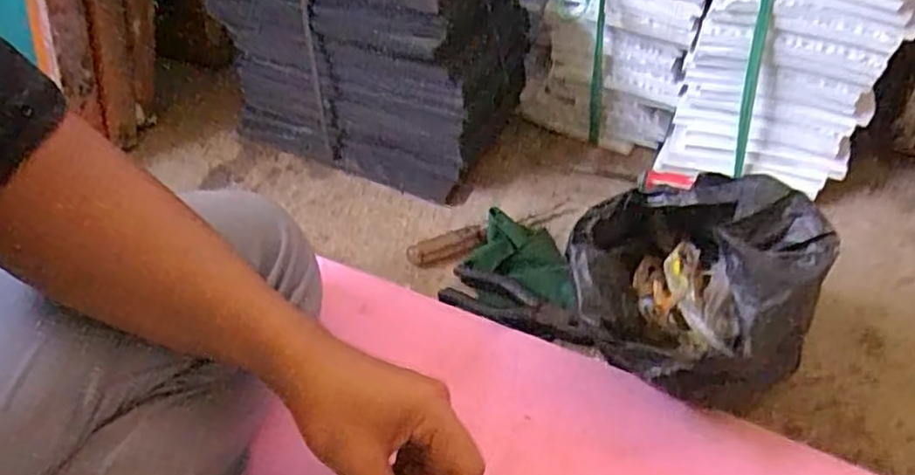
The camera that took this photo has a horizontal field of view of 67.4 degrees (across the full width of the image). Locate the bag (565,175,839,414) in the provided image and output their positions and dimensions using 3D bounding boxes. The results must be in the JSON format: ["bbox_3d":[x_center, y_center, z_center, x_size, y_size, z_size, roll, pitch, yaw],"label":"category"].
[{"bbox_3d":[0.173,0.044,0.532,0.170,0.147,0.142,16,51,20],"label":"bag"}]

